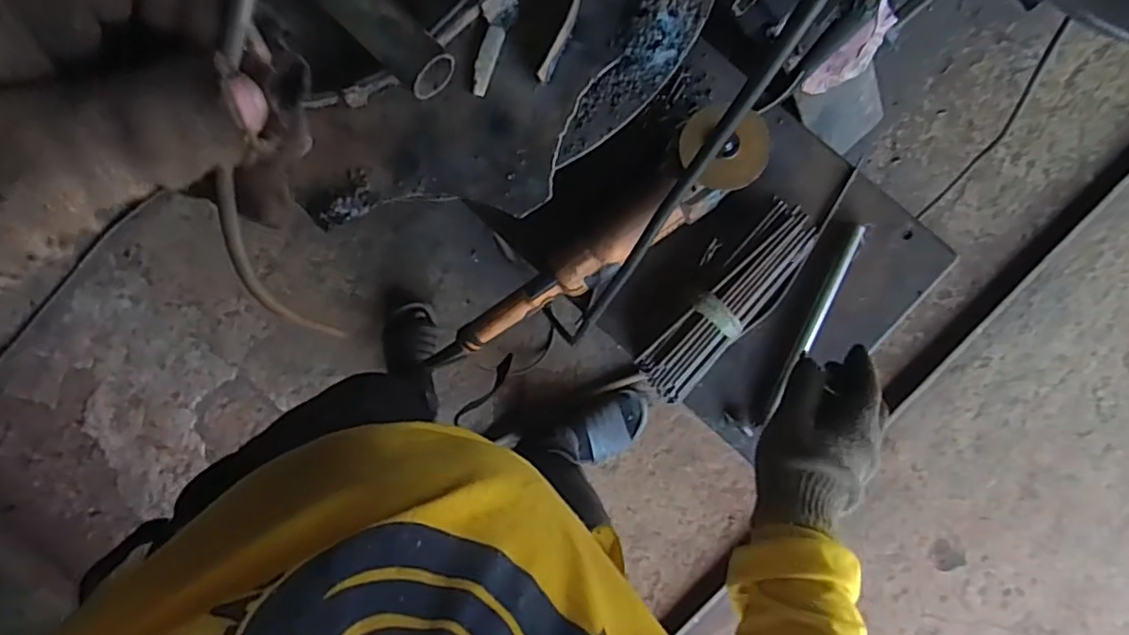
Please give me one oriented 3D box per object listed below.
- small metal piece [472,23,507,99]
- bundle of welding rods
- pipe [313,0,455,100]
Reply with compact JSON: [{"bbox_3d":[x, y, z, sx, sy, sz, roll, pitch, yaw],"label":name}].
[{"bbox_3d":[-0.050,-0.167,0.415,0.013,0.004,0.047,20,89,-7],"label":"small metal piece"},{"bbox_3d":[0.182,-0.012,0.694,0.078,0.027,0.242,41,92,2],"label":"bundle of welding rods"},{"bbox_3d":[-0.115,-0.177,0.381,0.101,0.035,0.031,42,92,2],"label":"pipe"}]

